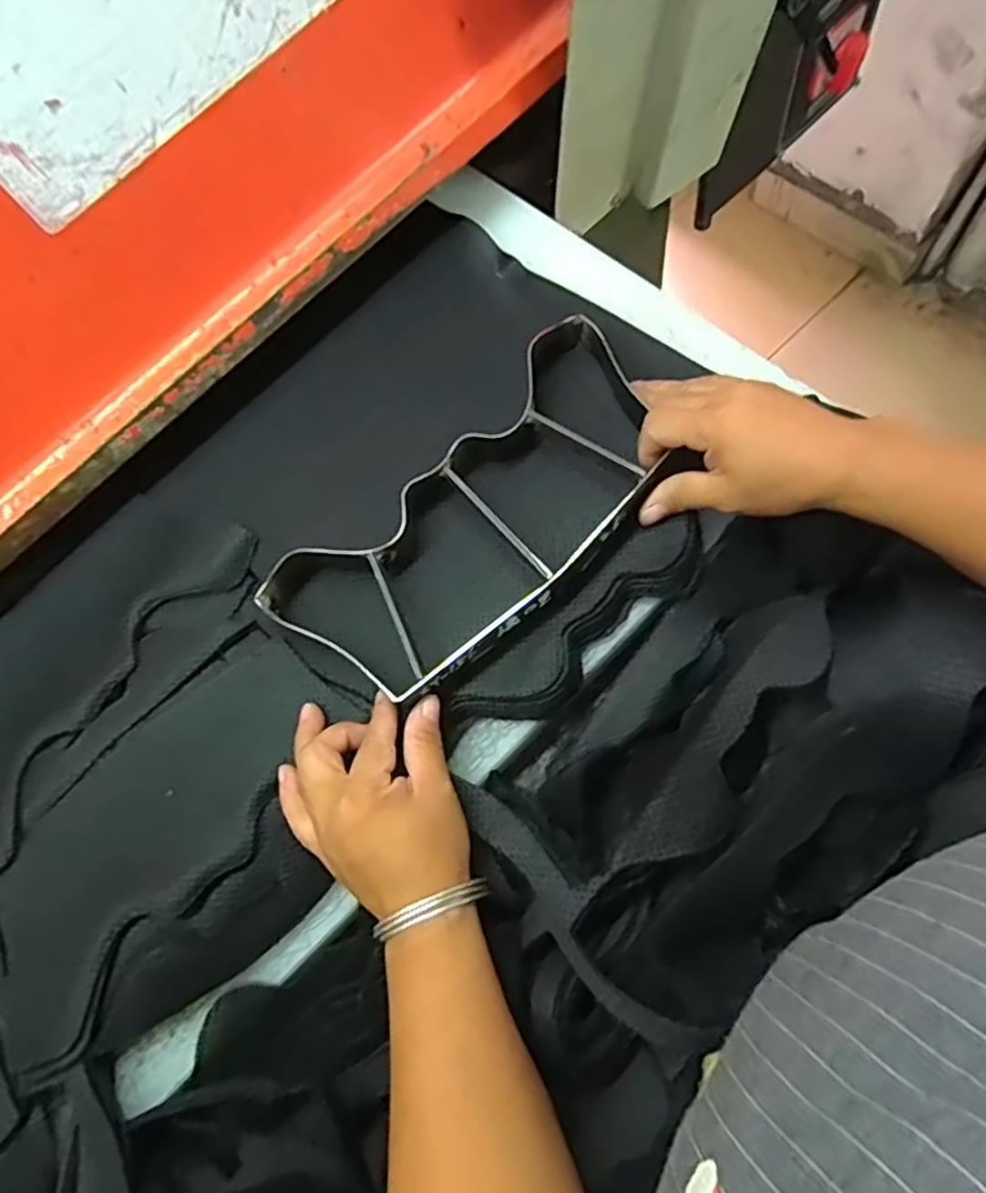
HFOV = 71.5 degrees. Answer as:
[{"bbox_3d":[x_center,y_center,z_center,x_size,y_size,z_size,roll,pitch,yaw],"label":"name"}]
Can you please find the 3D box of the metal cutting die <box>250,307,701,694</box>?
[{"bbox_3d":[-0.004,-0.053,0.428,0.279,0.028,0.133,-42,80,-8],"label":"metal cutting die"}]

